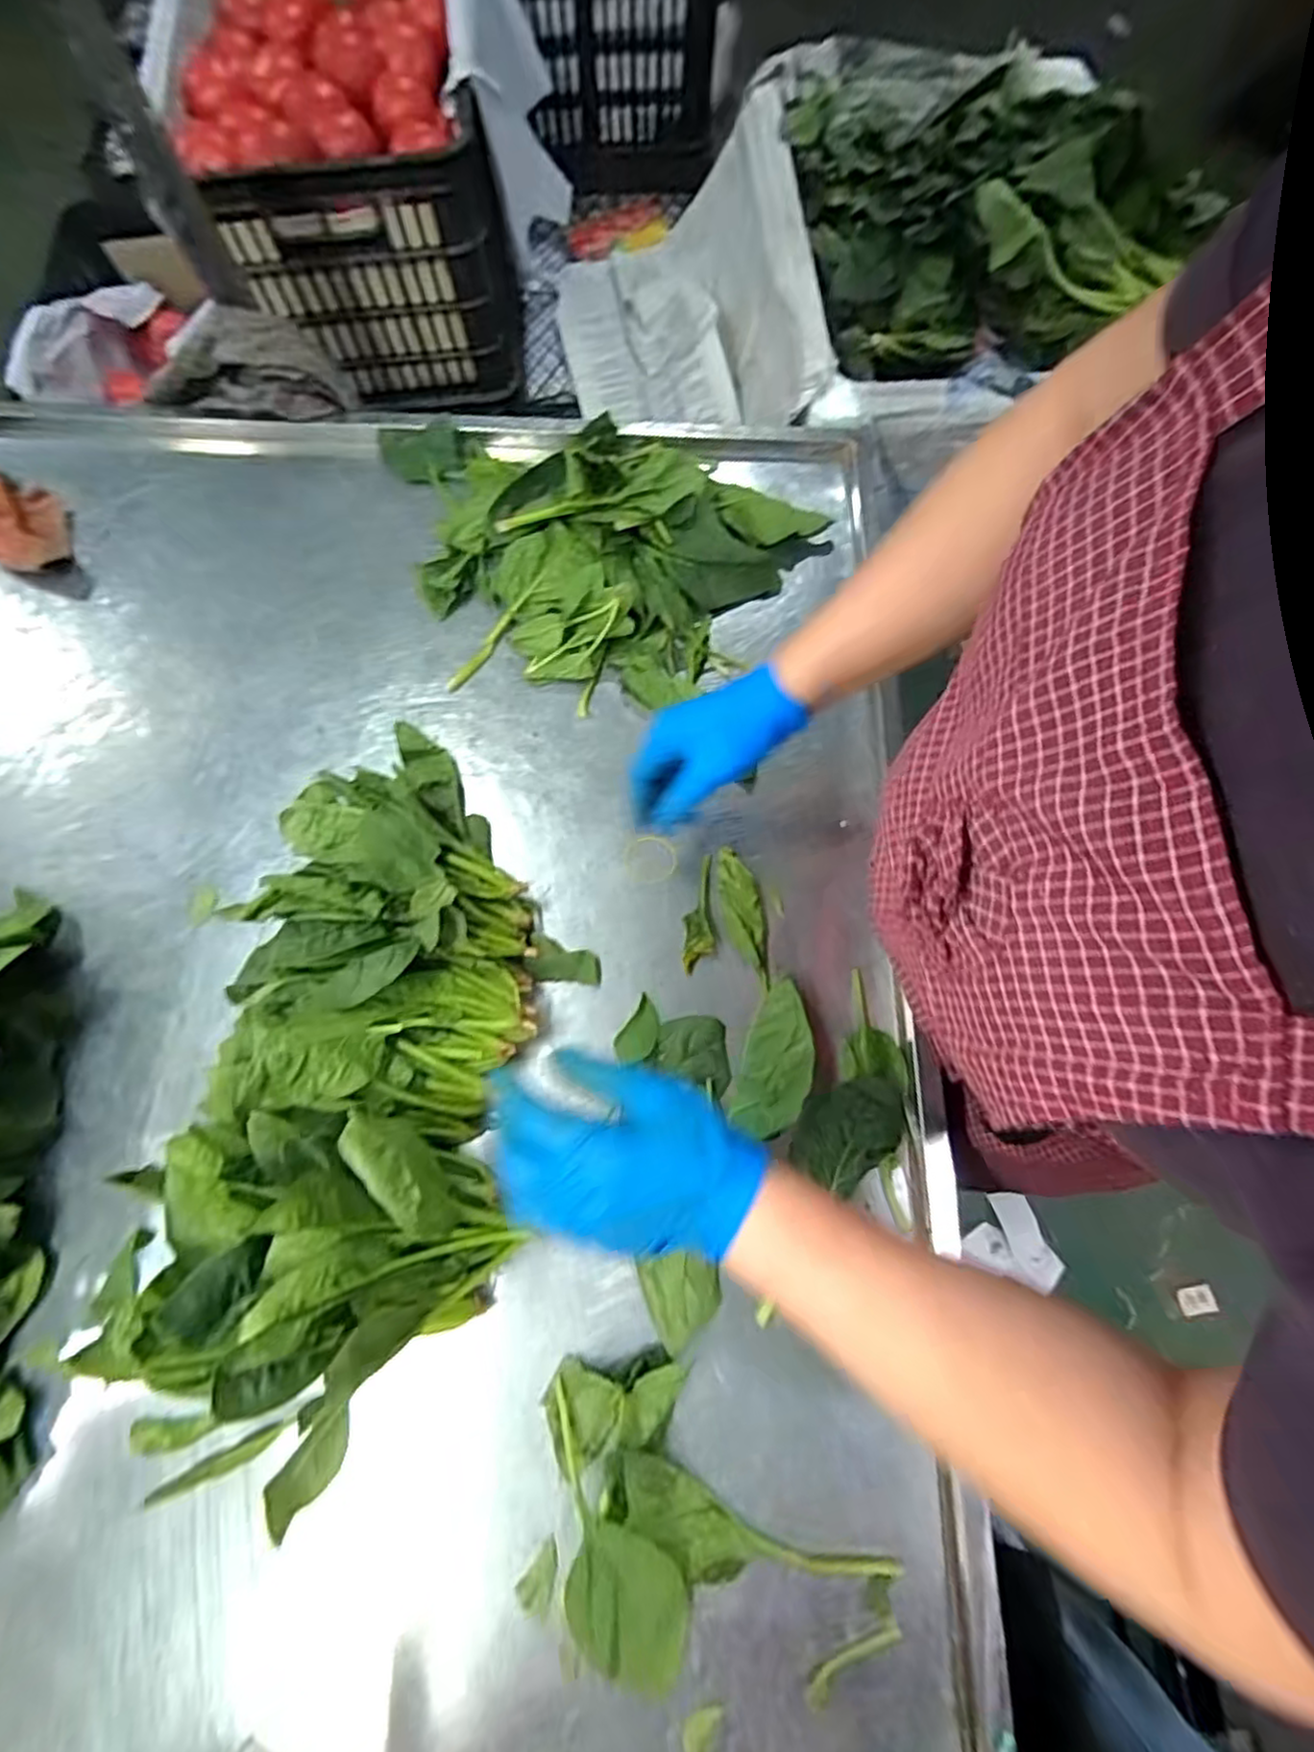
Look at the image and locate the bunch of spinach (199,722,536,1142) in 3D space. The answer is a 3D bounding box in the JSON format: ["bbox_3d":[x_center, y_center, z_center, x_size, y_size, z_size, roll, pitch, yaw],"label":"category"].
[{"bbox_3d":[-0.190,0.026,0.519,0.189,0.110,0.305,6,73,2],"label":"bunch of spinach"}]

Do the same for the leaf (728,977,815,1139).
[{"bbox_3d":[0.091,0.138,0.527,0.049,0.032,0.112,14,73,4],"label":"leaf"}]

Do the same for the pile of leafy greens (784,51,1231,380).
[{"bbox_3d":[0.383,-0.825,0.835,0.366,0.152,0.471,-8,73,-4],"label":"pile of leafy greens"}]

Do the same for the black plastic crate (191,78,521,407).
[{"bbox_3d":[-0.365,-0.865,0.864,0.295,0.282,0.485,-14,73,-6],"label":"black plastic crate"}]

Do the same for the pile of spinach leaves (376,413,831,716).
[{"bbox_3d":[-0.078,-0.317,0.654,0.408,0.068,0.282,10,73,3],"label":"pile of spinach leaves"}]

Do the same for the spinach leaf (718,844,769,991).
[{"bbox_3d":[0.072,0.032,0.572,0.032,0.021,0.121,-8,73,-2],"label":"spinach leaf"}]

